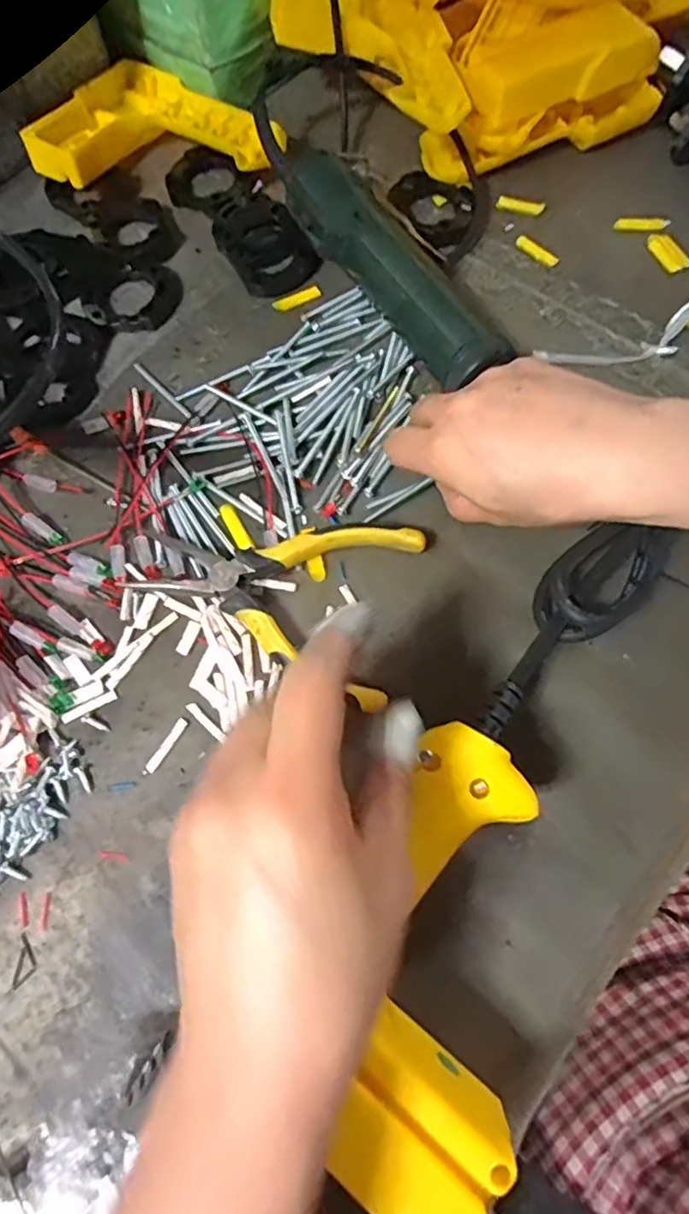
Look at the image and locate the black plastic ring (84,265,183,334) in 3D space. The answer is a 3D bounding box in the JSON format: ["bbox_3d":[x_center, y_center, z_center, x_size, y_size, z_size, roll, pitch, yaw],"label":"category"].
[{"bbox_3d":[-0.136,-0.204,0.402,0.053,0.011,0.055,-1,70,3],"label":"black plastic ring"}]

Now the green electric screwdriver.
[{"bbox_3d":[0.026,-0.198,0.365,0.045,0.049,0.185,-35,72,-9],"label":"green electric screwdriver"}]

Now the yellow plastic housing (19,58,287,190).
[{"bbox_3d":[-0.129,-0.344,0.435,0.170,0.033,0.118,-5,70,1],"label":"yellow plastic housing"}]

